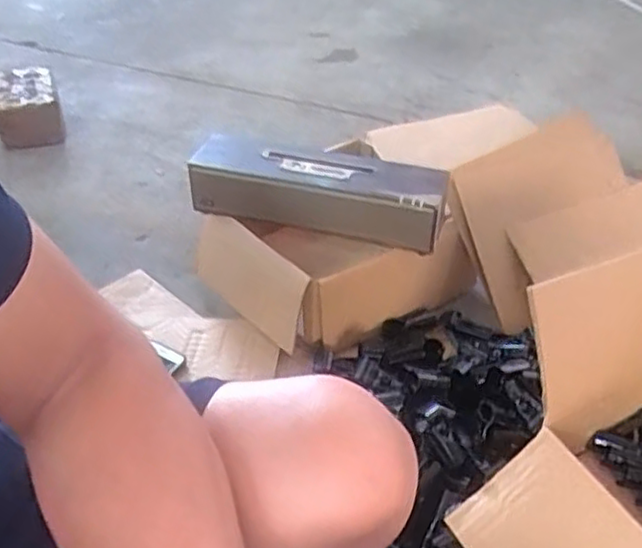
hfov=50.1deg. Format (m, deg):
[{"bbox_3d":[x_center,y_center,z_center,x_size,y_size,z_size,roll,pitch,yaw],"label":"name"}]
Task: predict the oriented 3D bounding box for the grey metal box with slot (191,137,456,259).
[{"bbox_3d":[-0.008,-0.130,1.050,0.398,0.084,0.115,14,41,16],"label":"grey metal box with slot"}]

